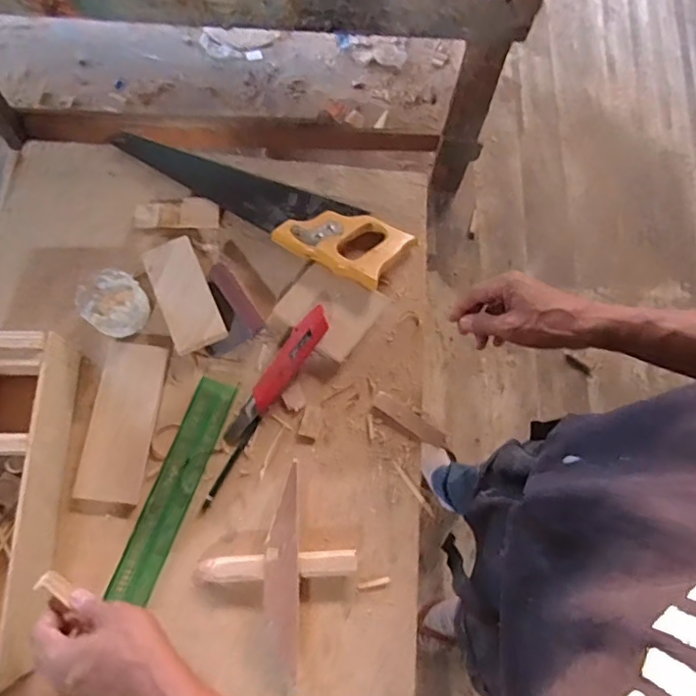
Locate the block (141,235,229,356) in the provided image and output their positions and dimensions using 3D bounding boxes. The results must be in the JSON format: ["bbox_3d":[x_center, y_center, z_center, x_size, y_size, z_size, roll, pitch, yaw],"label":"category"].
[{"bbox_3d":[-0.189,-0.064,0.632,0.060,0.011,0.137,-24,71,-8],"label":"block"}]

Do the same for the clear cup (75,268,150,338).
[{"bbox_3d":[-0.258,-0.052,0.608,0.065,0.045,0.064,0,73,-1],"label":"clear cup"}]

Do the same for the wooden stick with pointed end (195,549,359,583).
[{"bbox_3d":[-0.071,0.216,0.546,0.157,0.017,0.024,-3,69,0],"label":"wooden stick with pointed end"}]

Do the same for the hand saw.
[{"bbox_3d":[-0.112,-0.189,0.677,0.377,0.023,0.097,26,72,11],"label":"hand saw"}]

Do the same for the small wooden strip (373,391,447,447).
[{"bbox_3d":[0.068,0.080,0.613,0.088,0.014,0.020,34,76,9],"label":"small wooden strip"}]

